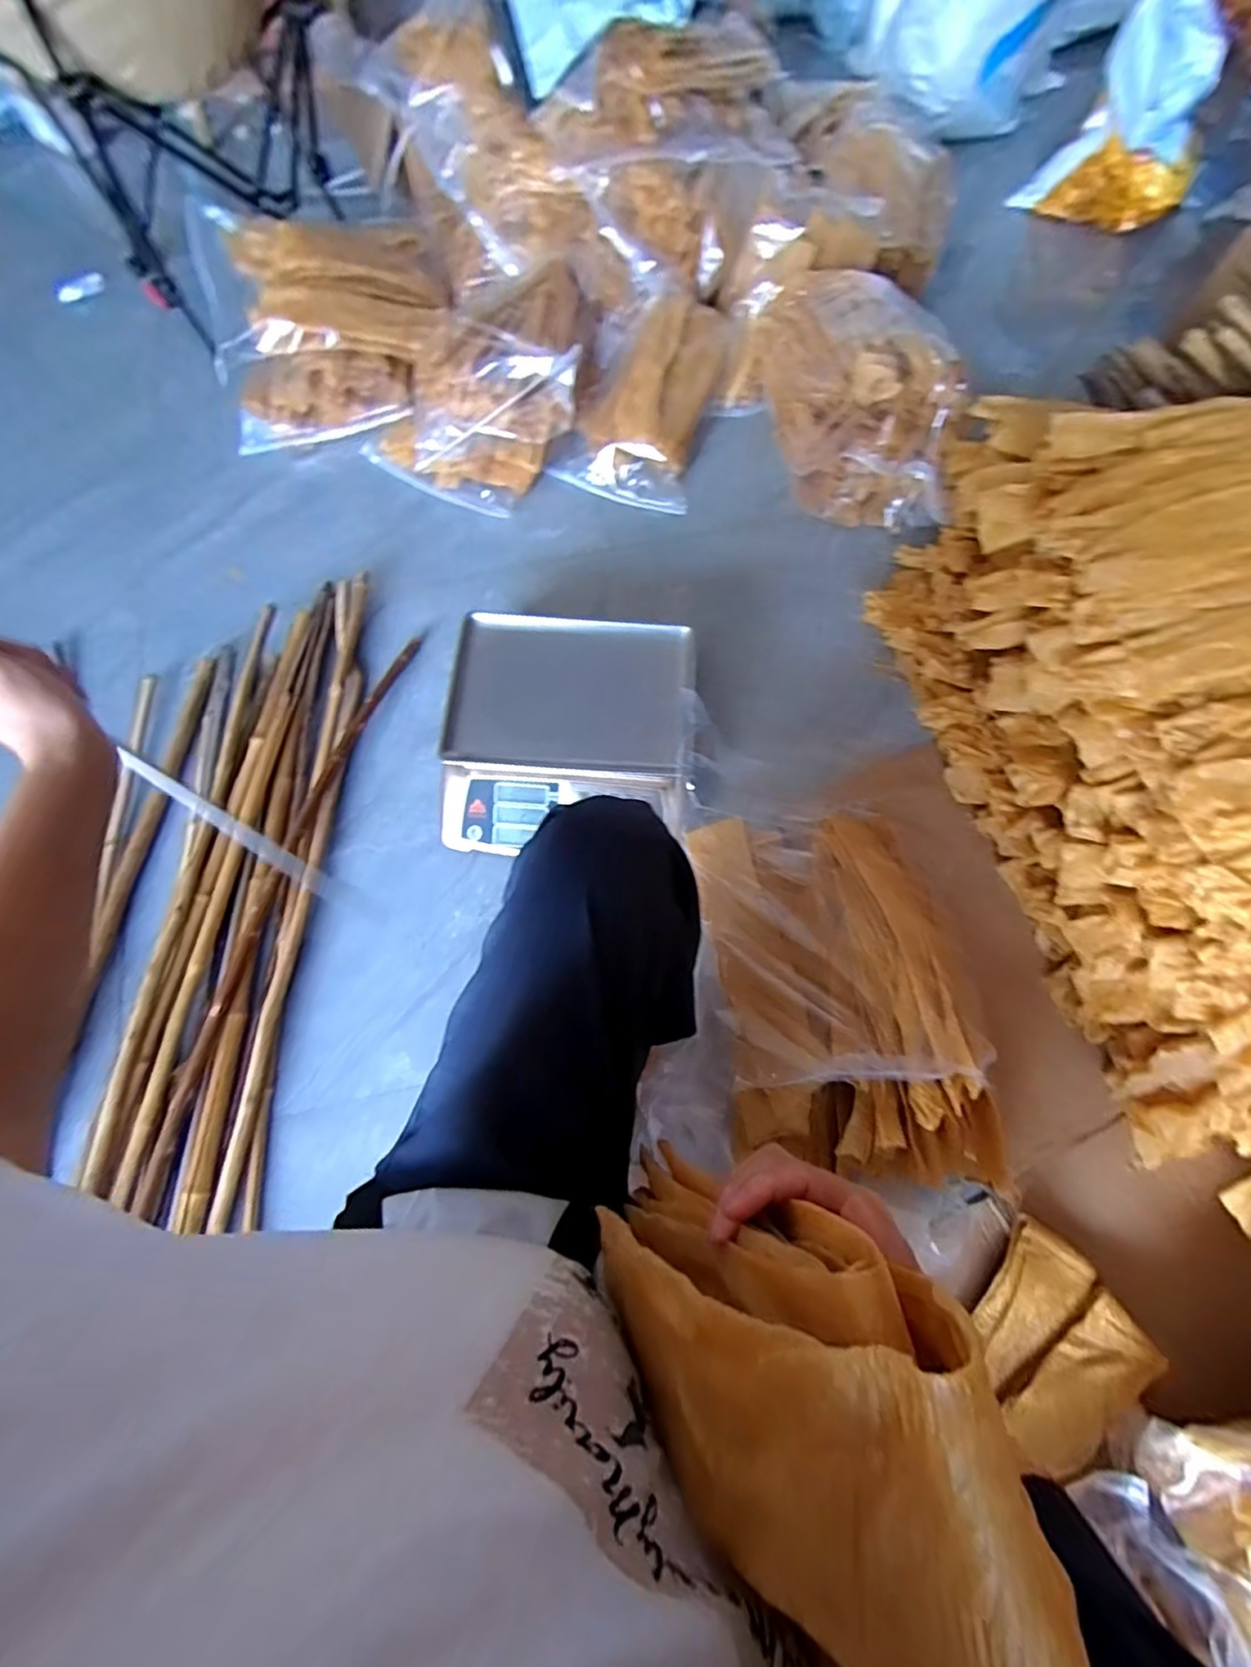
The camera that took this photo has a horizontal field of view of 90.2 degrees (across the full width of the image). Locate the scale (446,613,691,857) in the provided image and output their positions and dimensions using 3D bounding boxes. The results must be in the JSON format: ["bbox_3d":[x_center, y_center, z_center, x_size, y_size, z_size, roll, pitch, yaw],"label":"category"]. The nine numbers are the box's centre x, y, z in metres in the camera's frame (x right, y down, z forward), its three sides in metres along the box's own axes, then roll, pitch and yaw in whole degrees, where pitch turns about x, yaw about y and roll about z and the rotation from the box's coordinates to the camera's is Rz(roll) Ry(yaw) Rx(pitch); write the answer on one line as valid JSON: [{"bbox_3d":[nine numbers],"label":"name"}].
[{"bbox_3d":[-0.078,-0.135,0.868,0.319,0.116,0.320,6,70,1],"label":"scale"}]

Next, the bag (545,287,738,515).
[{"bbox_3d":[0.042,-0.780,1.103,0.239,0.117,0.358,21,71,6],"label":"bag"}]

